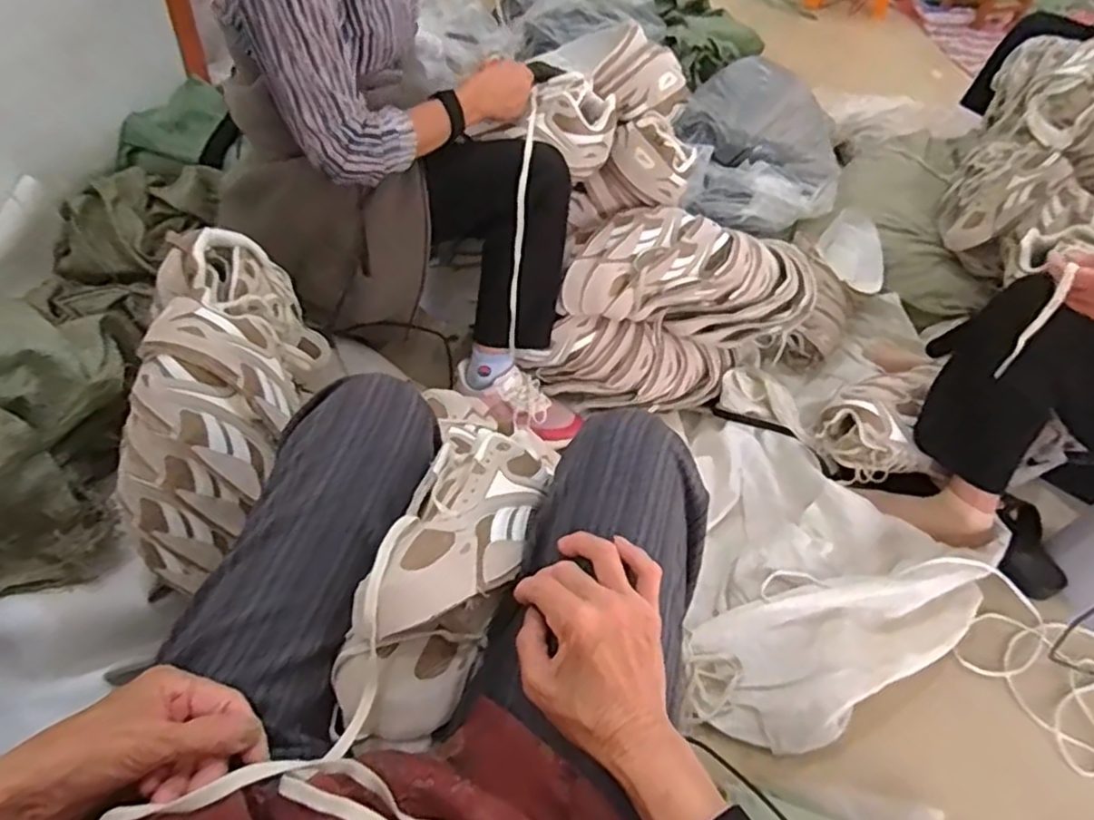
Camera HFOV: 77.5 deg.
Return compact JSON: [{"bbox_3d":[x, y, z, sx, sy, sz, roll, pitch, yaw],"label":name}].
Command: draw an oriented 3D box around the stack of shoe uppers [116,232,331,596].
[{"bbox_3d":[-0.361,-0.029,0.766,0.157,0.187,0.359,1,47,-5],"label":"stack of shoe uppers"}]

